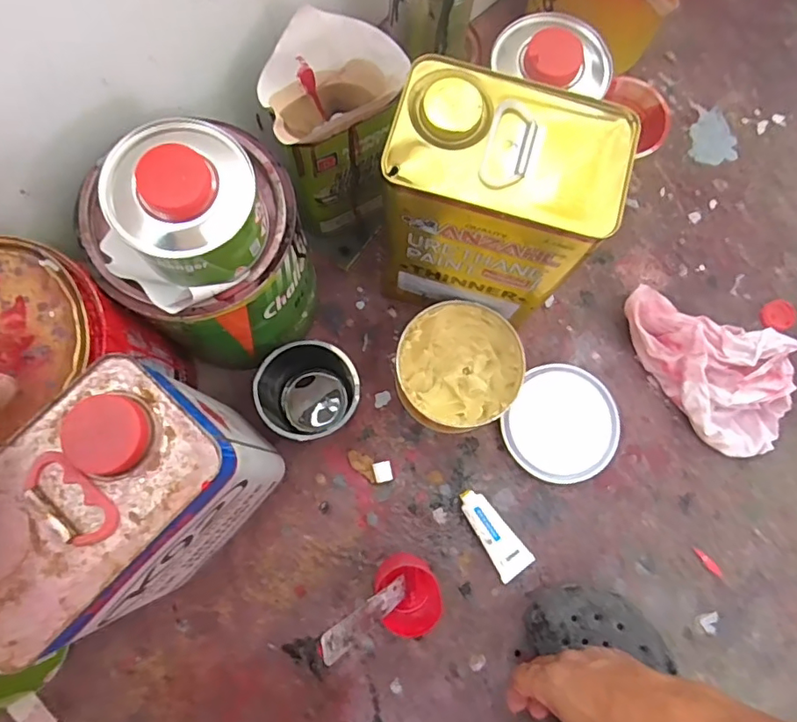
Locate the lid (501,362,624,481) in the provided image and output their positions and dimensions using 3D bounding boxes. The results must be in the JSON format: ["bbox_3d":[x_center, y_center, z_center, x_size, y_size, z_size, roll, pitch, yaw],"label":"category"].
[{"bbox_3d":[0.174,0.067,0.577,0.113,0.011,0.118,0,76,-1],"label":"lid"}]

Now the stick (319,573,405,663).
[{"bbox_3d":[-0.021,0.196,0.425,0.005,0.146,0.021,-18,79,19],"label":"stick"}]

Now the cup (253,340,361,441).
[{"bbox_3d":[-0.089,0.031,0.542,0.091,0.087,0.094,0,76,-1],"label":"cup"}]

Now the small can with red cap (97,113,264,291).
[{"bbox_3d":[-0.146,-0.111,0.383,0.098,0.064,0.099,0,77,-2],"label":"small can with red cap"}]

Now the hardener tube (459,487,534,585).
[{"bbox_3d":[0.096,0.171,0.548,0.037,0.021,0.093,-33,79,-8],"label":"hardener tube"}]

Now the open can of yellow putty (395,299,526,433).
[{"bbox_3d":[0.059,0.008,0.556,0.120,0.069,0.120,0,76,-1],"label":"open can of yellow putty"}]

